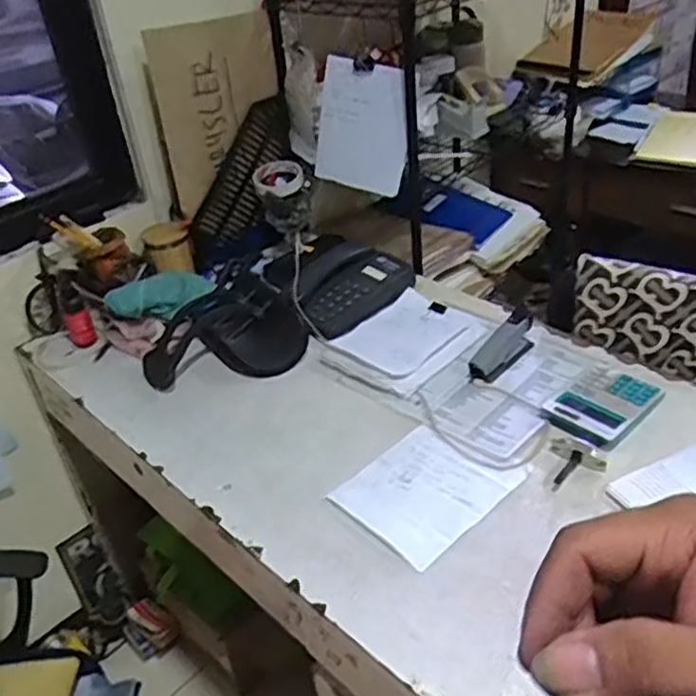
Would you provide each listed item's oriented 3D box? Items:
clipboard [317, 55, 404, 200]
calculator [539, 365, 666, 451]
[{"bbox_3d":[0.024,-0.379,1.245,0.158,0.215,0.016,17,36,16],"label":"clipboard"},{"bbox_3d":[0.343,0.076,0.967,0.153,0.020,0.105,-27,40,-27],"label":"calculator"}]

